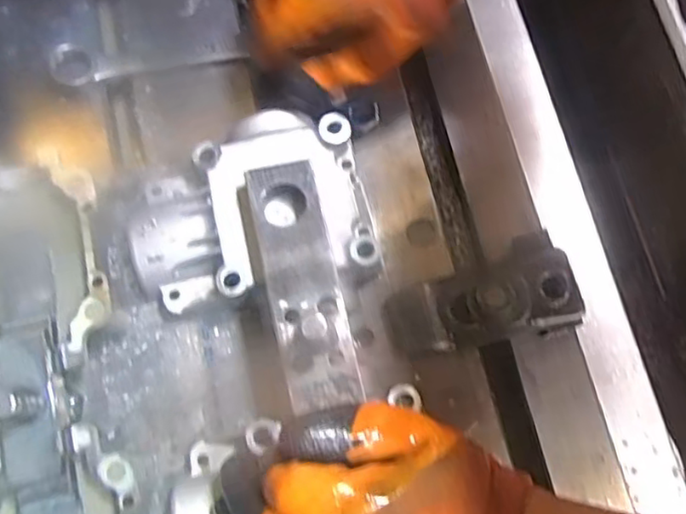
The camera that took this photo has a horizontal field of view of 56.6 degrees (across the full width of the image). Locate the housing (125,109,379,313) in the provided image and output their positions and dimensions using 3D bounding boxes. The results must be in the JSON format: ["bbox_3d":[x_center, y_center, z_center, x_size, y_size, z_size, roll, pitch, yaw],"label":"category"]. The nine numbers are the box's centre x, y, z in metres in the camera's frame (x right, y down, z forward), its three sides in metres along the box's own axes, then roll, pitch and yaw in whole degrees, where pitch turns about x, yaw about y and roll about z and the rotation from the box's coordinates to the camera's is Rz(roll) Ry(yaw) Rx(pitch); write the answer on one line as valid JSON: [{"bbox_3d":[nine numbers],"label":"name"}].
[{"bbox_3d":[-0.063,-0.033,0.398,0.148,0.035,0.108,-11,75,-3],"label":"housing"}]

